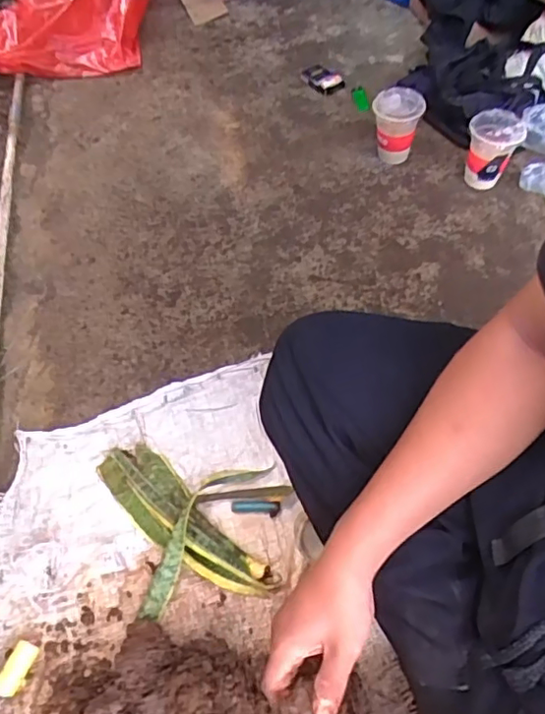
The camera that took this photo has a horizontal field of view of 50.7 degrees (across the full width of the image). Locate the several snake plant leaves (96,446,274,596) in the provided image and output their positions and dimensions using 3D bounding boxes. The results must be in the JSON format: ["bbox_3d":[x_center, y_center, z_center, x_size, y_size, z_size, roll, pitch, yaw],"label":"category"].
[{"bbox_3d":[-0.120,0.206,0.724,0.078,0.031,0.281,-39,61,-21],"label":"several snake plant leaves"}]

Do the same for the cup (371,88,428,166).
[{"bbox_3d":[0.232,-0.435,1.071,0.089,0.102,0.087,-2,55,3],"label":"cup"}]

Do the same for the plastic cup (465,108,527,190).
[{"bbox_3d":[0.387,-0.363,1.017,0.086,0.108,0.082,-2,55,3],"label":"plastic cup"}]

